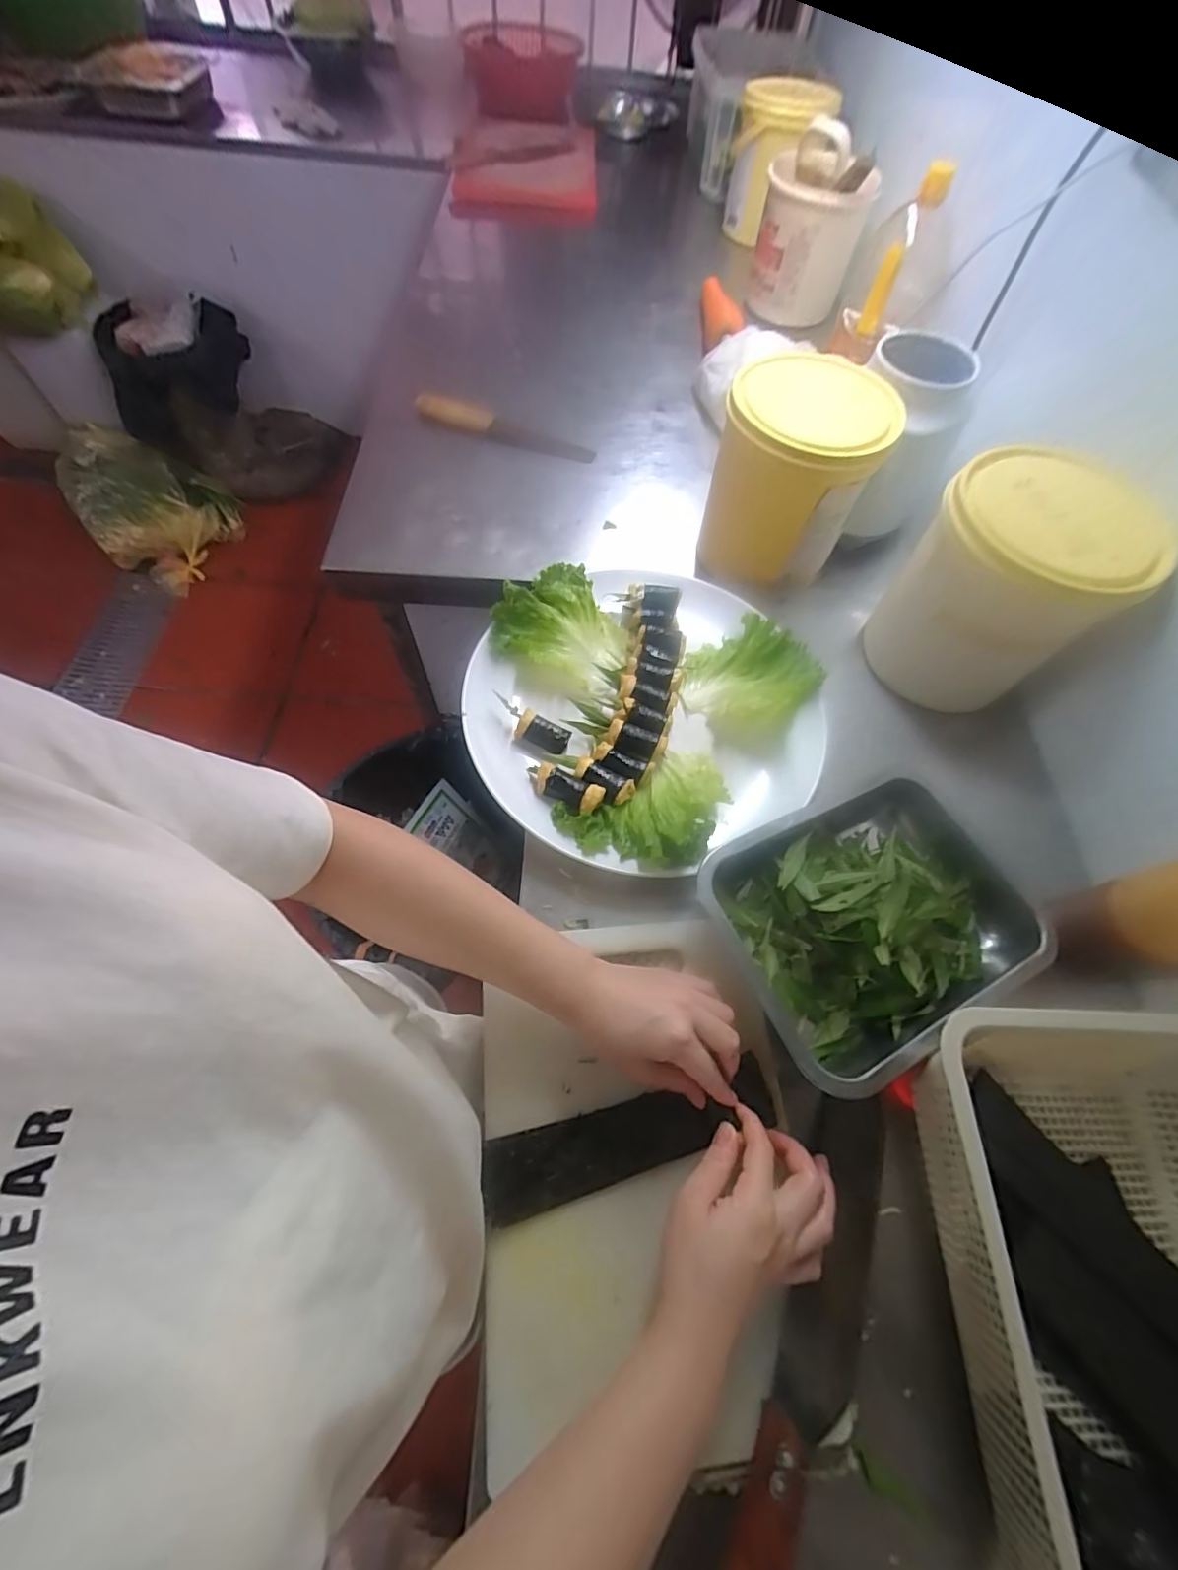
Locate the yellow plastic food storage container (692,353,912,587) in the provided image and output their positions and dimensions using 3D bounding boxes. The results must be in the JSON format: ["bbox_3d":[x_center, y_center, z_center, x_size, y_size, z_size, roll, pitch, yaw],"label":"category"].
[{"bbox_3d":[0.226,-0.351,0.630,0.164,0.184,0.164,16,64,4],"label":"yellow plastic food storage container"}]

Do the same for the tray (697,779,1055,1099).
[{"bbox_3d":[0.235,0.100,0.448,0.267,0.052,0.189,-22,67,-14],"label":"tray"}]

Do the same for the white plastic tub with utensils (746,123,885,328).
[{"bbox_3d":[0.357,-0.906,0.907,0.169,0.245,0.155,2,64,-3],"label":"white plastic tub with utensils"}]

